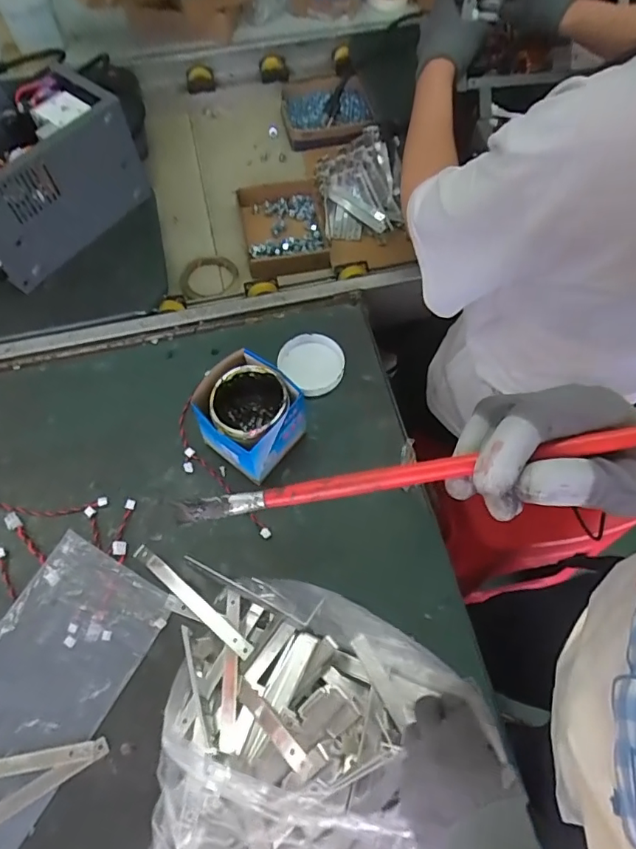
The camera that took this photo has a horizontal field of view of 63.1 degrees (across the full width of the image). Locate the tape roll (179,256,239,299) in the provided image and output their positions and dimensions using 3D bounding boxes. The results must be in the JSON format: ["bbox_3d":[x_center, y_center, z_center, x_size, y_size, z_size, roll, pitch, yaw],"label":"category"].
[{"bbox_3d":[-0.176,-0.241,0.847,0.092,0.025,0.088,-1,65,2],"label":"tape roll"}]

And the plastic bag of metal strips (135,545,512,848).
[{"bbox_3d":[-0.019,0.281,0.442,0.271,0.135,0.308,-2,65,0],"label":"plastic bag of metal strips"}]

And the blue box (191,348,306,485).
[{"bbox_3d":[-0.076,-0.006,0.598,0.112,0.100,0.102,35,70,16],"label":"blue box"}]

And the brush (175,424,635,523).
[{"bbox_3d":[0.050,0.024,0.259,0.256,0.007,0.011,-11,64,10],"label":"brush"}]

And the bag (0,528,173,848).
[{"bbox_3d":[-0.291,0.271,0.519,0.155,0.018,0.295,28,68,13],"label":"bag"}]

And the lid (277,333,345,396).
[{"bbox_3d":[-0.007,-0.083,0.682,0.078,0.014,0.093,-35,69,-15],"label":"lid"}]

